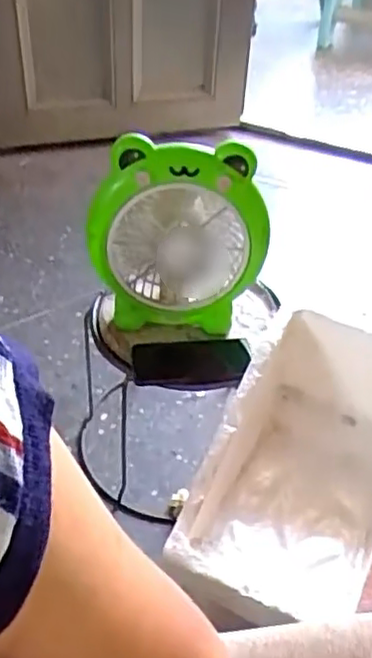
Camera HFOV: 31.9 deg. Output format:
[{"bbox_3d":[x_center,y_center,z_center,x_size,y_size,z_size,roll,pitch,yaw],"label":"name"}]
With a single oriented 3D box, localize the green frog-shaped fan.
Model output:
[{"bbox_3d":[-0.011,-0.132,0.884,0.235,0.239,0.119,1,42,-4],"label":"green frog-shaped fan"}]

